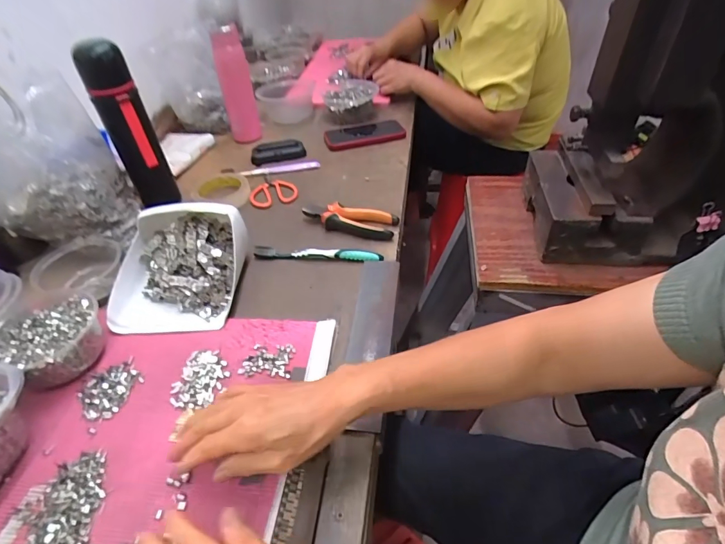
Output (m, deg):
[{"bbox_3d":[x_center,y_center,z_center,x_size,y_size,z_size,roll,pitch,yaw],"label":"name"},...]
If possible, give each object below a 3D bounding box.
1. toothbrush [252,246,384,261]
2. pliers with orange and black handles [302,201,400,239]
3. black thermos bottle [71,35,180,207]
[{"bbox_3d":[-0.065,-0.027,0.594,0.184,0.016,0.010,2,43,5],"label":"toothbrush"},{"bbox_3d":[-0.022,-0.081,0.646,0.148,0.031,0.052,10,44,13],"label":"pliers with orange and black handles"},{"bbox_3d":[-0.361,-0.219,0.649,0.065,0.242,0.058,-22,46,-20],"label":"black thermos bottle"}]

